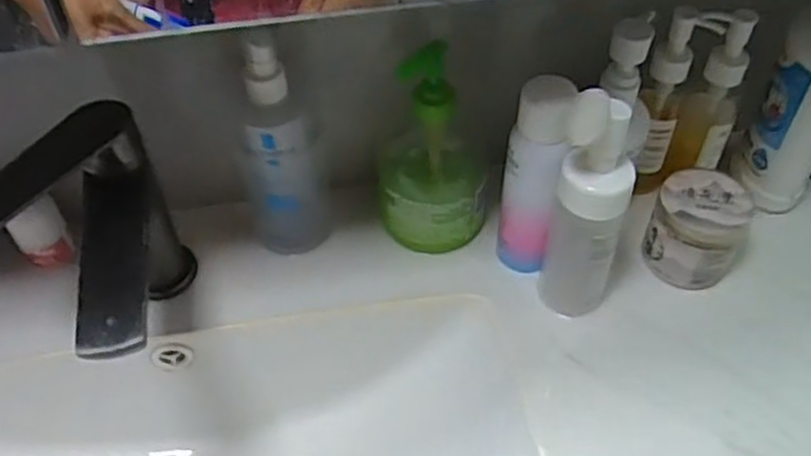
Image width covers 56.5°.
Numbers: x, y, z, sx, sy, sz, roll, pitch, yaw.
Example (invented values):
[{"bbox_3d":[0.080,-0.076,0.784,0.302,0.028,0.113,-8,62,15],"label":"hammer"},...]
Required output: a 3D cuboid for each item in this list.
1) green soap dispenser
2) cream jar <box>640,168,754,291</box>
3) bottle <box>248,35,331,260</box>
[{"bbox_3d":[0.020,-0.050,0.556,0.084,0.157,0.062,2,50,3],"label":"green soap dispenser"},{"bbox_3d":[0.218,0.000,0.561,0.063,0.072,0.065,-1,50,1],"label":"cream jar"},{"bbox_3d":[-0.090,-0.047,0.546,0.054,0.168,0.045,-4,50,-2],"label":"bottle"}]

